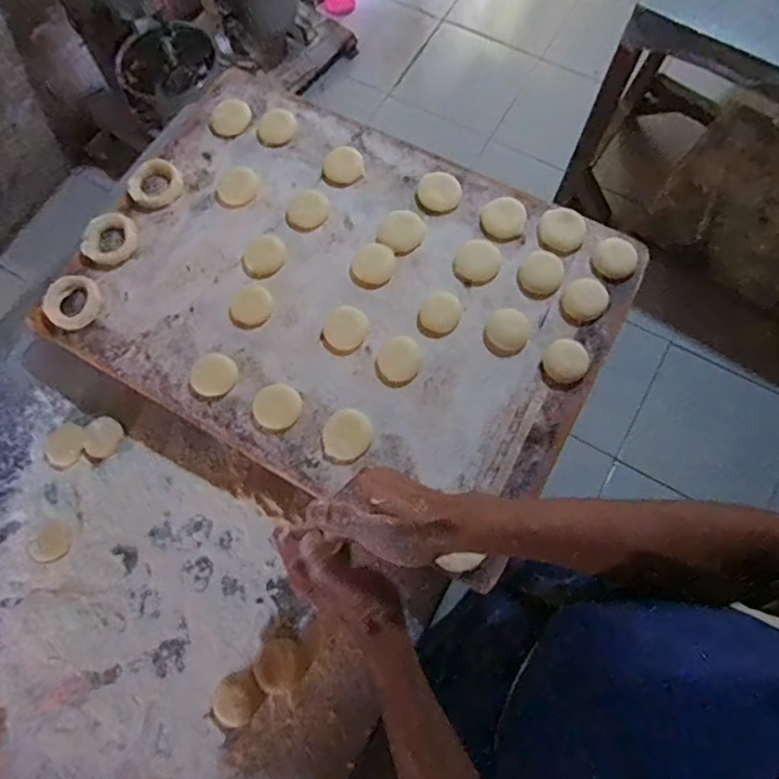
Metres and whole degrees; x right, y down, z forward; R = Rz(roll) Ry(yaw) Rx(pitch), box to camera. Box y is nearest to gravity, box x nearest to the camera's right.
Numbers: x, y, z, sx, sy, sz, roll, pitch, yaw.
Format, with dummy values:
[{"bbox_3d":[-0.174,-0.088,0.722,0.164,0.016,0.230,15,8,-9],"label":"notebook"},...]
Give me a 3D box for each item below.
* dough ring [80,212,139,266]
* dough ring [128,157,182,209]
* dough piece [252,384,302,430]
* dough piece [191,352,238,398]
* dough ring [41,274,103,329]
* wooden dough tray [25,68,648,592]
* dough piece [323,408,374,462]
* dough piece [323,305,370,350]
[{"bbox_3d":[-0.325,-0.175,0.636,0.058,0.010,0.065,7,72,5],"label":"dough ring"},{"bbox_3d":[-0.282,-0.247,0.659,0.061,0.011,0.064,-1,72,2],"label":"dough ring"},{"bbox_3d":[-0.116,0.017,0.567,0.048,0.012,0.043,-38,74,-9],"label":"dough piece"},{"bbox_3d":[-0.187,-0.017,0.583,0.048,0.004,0.048,-1,72,2],"label":"dough piece"},{"bbox_3d":[-0.354,-0.098,0.614,0.060,0.013,0.059,-1,72,2],"label":"dough ring"},{"bbox_3d":[-0.057,-0.120,0.612,0.571,0.020,0.411,28,75,11],"label":"wooden dough tray"},{"bbox_3d":[-0.043,0.046,0.556,0.051,0.008,0.047,-1,72,2],"label":"dough piece"},{"bbox_3d":[-0.047,-0.067,0.592,0.047,0.006,0.046,-1,72,2],"label":"dough piece"}]

